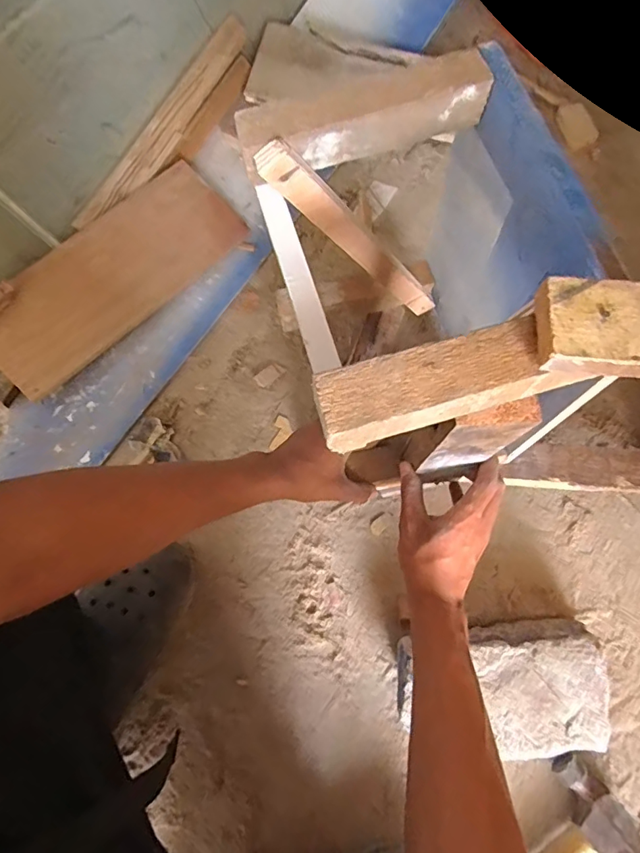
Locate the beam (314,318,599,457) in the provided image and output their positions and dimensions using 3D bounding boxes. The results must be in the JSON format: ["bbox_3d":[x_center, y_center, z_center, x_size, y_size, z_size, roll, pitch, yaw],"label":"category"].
[{"bbox_3d":[0.073,-0.025,0.307,0.150,0.038,0.044,-14,72,-4],"label":"beam"}]

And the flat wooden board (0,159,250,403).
[{"bbox_3d":[-0.290,-0.220,0.682,0.157,0.025,0.389,46,75,-3],"label":"flat wooden board"}]

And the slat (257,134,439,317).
[{"bbox_3d":[0.047,-0.180,0.493,0.029,0.312,0.020,-22,69,29],"label":"slat"}]

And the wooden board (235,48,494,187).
[{"bbox_3d":[0.034,-0.248,0.388,0.197,0.055,0.035,-16,72,-3],"label":"wooden board"}]

